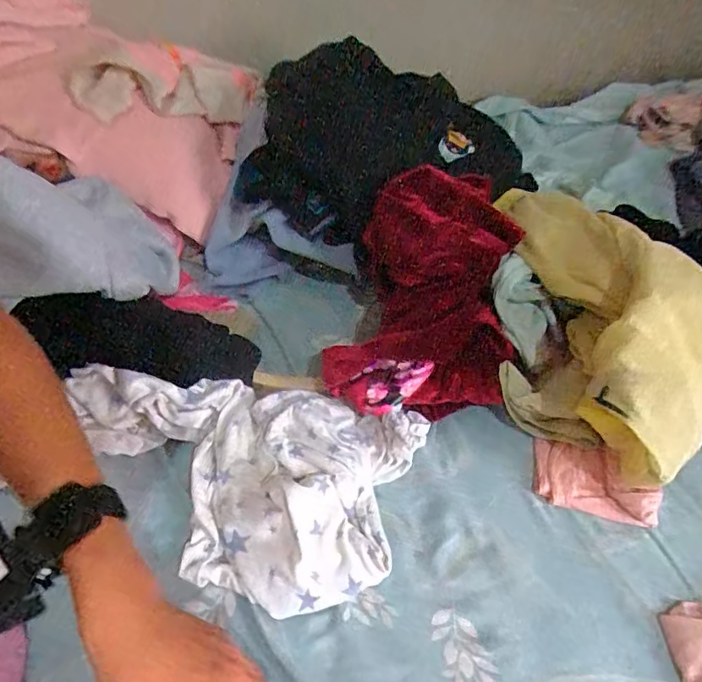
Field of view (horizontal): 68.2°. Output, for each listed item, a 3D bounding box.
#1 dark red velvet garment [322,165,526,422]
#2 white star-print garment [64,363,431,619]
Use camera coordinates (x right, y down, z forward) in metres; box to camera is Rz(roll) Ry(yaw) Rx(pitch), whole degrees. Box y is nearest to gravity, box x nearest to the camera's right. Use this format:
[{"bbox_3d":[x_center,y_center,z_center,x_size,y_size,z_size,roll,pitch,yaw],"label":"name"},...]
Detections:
[{"bbox_3d":[0.083,-0.041,0.572,0.184,0.178,0.241,7,50,6],"label":"dark red velvet garment"},{"bbox_3d":[-0.120,0.121,0.503,0.345,0.061,0.205,10,50,8],"label":"white star-print garment"}]

